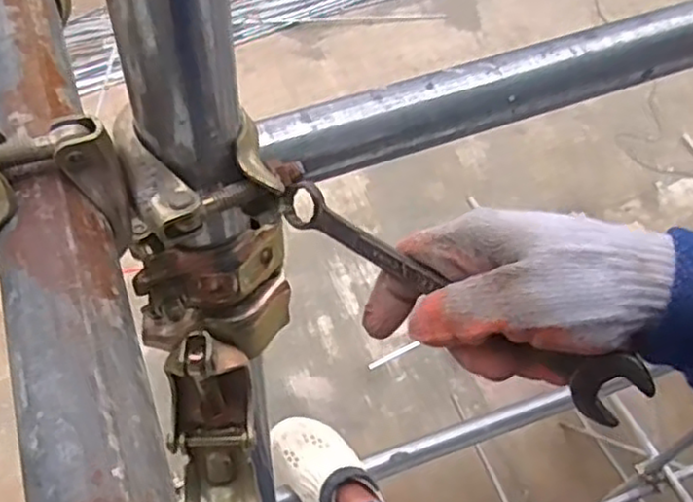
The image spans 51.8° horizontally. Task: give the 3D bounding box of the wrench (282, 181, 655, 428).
[{"bbox_3d":[0.044,0.017,0.327,0.191,0.027,0.018,32,60,23],"label":"wrench"}]

